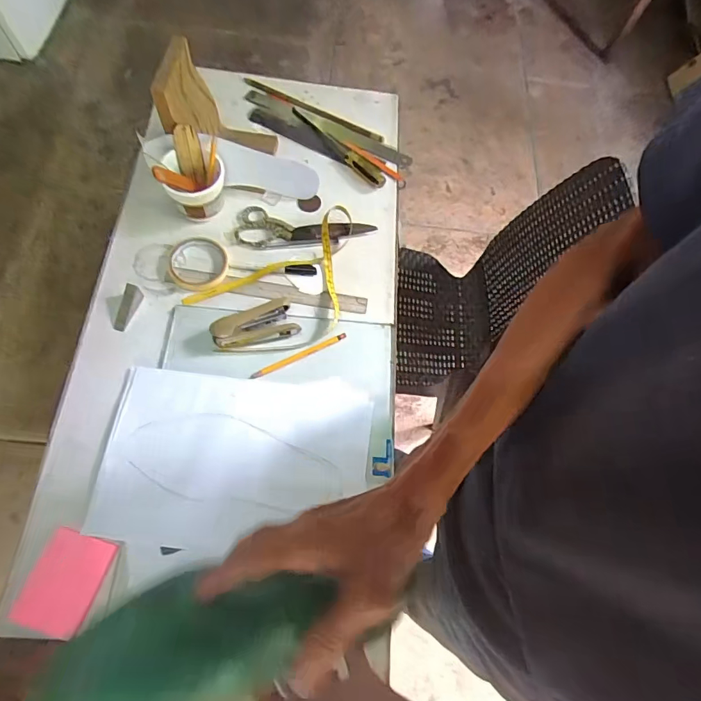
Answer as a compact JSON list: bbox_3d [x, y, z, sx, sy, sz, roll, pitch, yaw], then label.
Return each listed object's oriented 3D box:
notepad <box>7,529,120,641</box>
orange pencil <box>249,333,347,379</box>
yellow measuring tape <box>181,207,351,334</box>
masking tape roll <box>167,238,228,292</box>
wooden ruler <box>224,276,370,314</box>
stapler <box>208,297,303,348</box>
[{"bbox_3d":[-0.322,0.260,0.494,0.078,0.009,0.097,16,68,1],"label":"notepad"},{"bbox_3d":[-0.073,0.008,0.624,0.146,0.009,0.010,-25,73,-14],"label":"orange pencil"},{"bbox_3d":[-0.117,-0.142,0.661,0.218,0.030,0.189,9,68,-2],"label":"yellow measuring tape"},{"bbox_3d":[-0.227,-0.127,0.650,0.084,0.013,0.085,2,68,-5],"label":"masking tape roll"},{"bbox_3d":[-0.081,-0.083,0.657,0.210,0.004,0.028,8,71,-5],"label":"wooden ruler"},{"bbox_3d":[-0.134,-0.035,0.613,0.116,0.032,0.056,-16,72,-13],"label":"stapler"}]

